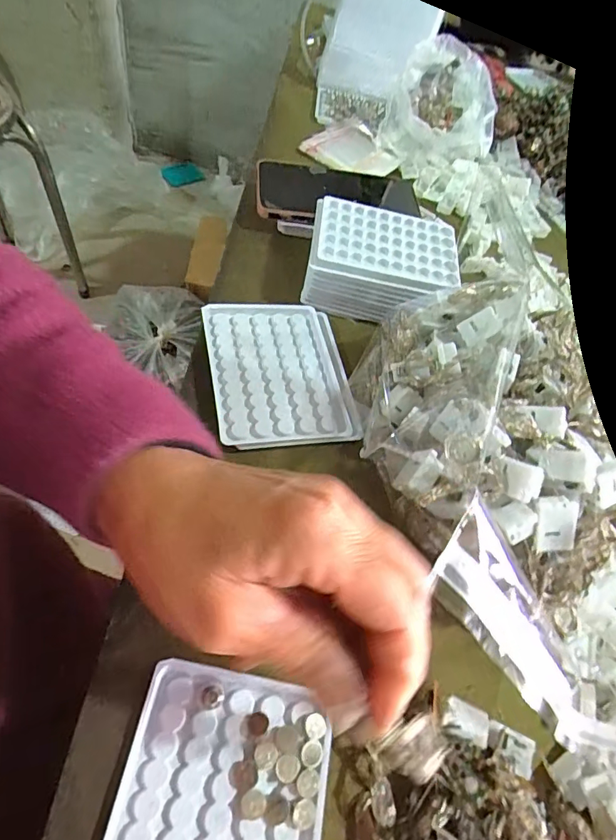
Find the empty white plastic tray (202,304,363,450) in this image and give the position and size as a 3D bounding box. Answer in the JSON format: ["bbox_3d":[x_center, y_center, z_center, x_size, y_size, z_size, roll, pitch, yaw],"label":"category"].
[{"bbox_3d":[-0.022,-0.040,0.376,0.103,0.022,0.136,-8,55,-10],"label":"empty white plastic tray"}]

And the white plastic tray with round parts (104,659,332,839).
[{"bbox_3d":[-0.042,0.187,0.219,0.093,0.012,0.128,13,55,-3],"label":"white plastic tray with round parts"}]

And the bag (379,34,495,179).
[{"bbox_3d":[0.151,-0.362,0.568,0.116,0.101,0.146,13,55,-3],"label":"bag"}]

